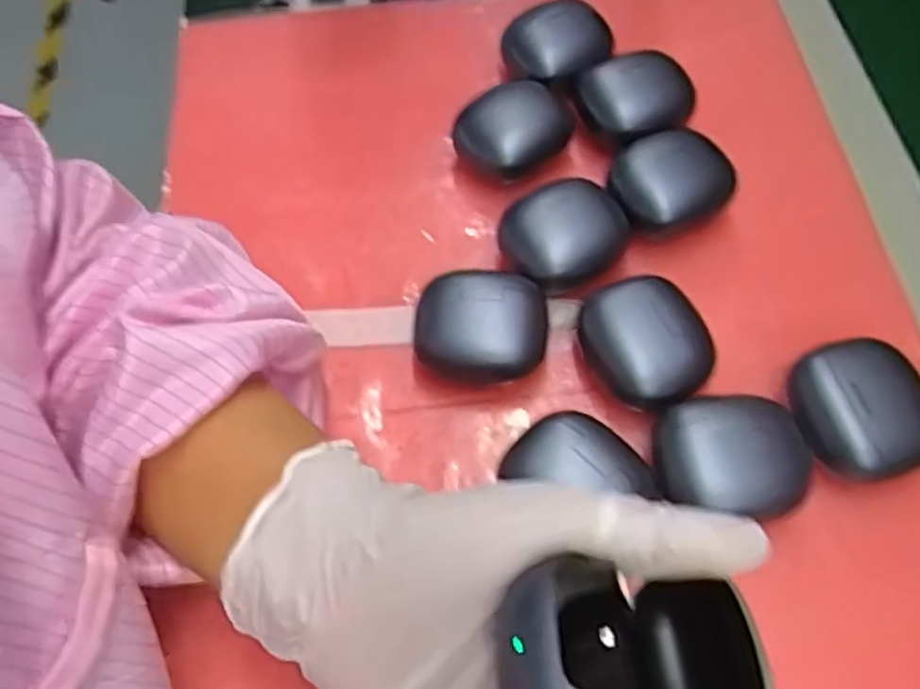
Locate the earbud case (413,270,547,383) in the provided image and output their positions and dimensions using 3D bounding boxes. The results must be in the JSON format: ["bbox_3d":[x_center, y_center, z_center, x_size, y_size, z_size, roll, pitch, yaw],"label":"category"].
[{"bbox_3d":[0.009,-0.006,0.319,0.054,0.031,0.045,0,62,3],"label":"earbud case"}]

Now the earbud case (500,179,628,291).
[{"bbox_3d":[0.048,-0.047,0.340,0.056,0.025,0.045,-15,62,-5],"label":"earbud case"}]

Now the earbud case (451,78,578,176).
[{"bbox_3d":[0.028,-0.105,0.374,0.054,0.031,0.045,-39,67,-16],"label":"earbud case"}]

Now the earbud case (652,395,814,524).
[{"bbox_3d":[0.103,0.045,0.287,0.054,0.027,0.044,-5,62,0],"label":"earbud case"}]

